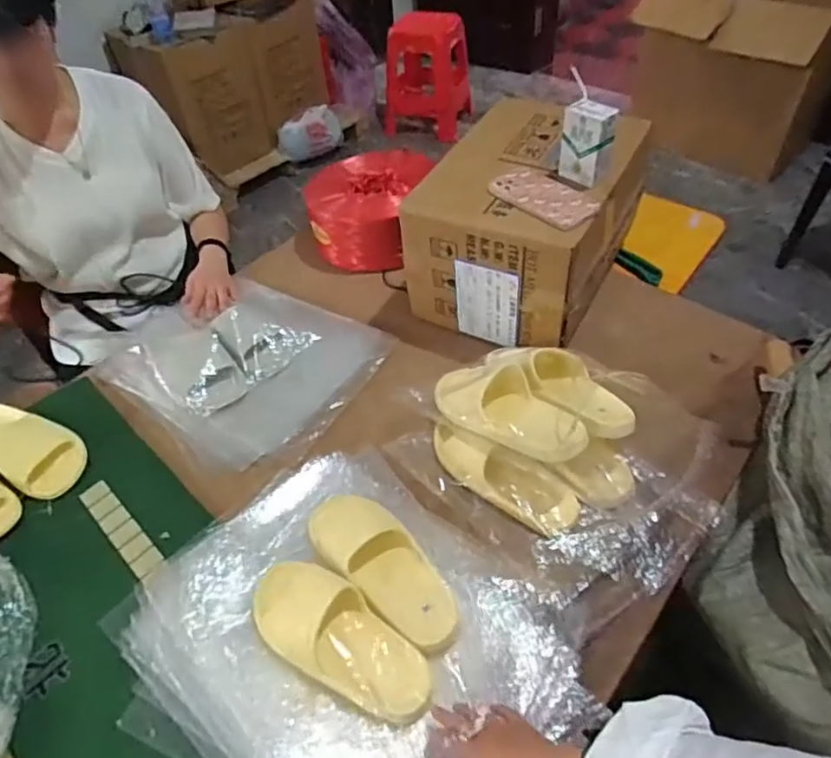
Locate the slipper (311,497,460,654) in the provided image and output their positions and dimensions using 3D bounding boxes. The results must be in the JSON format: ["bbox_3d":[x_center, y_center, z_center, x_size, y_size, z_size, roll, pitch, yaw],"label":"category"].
[{"bbox_3d":[-0.043,0.230,0.743,0.097,0.047,0.250,-38,56,-26],"label":"slipper"}]

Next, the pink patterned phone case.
[{"bbox_3d":[0.189,-0.272,0.878,0.094,0.017,0.164,-37,60,-25],"label":"pink patterned phone case"}]

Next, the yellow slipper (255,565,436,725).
[{"bbox_3d":[-0.090,0.289,0.673,0.243,0.055,0.101,23,54,23],"label":"yellow slipper"}]

